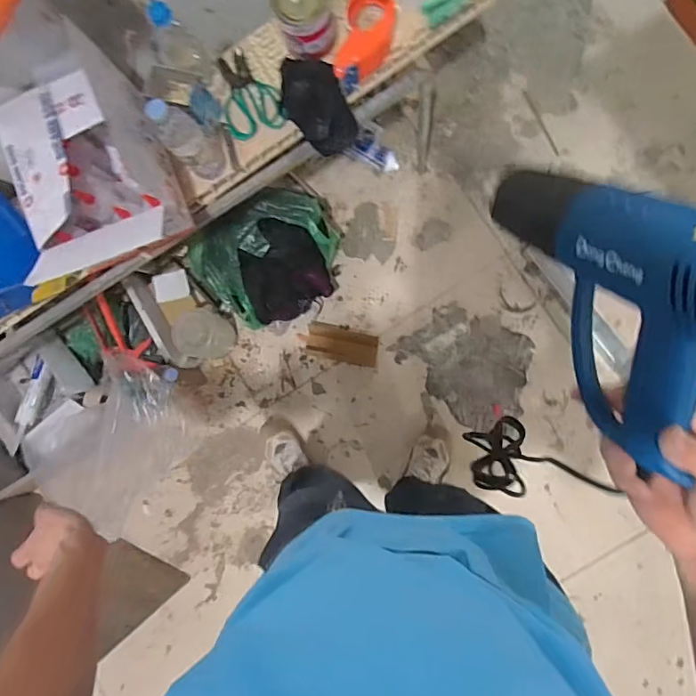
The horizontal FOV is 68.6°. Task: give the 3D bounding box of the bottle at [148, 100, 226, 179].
[{"bbox_3d":[-0.268,-0.353,0.865,0.065,0.207,0.060,-1,86,7],"label":"bottle"}]

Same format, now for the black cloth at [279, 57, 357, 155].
[{"bbox_3d":[-0.051,-0.431,0.927,0.100,0.190,0.033,-34,52,5],"label":"black cloth"}]

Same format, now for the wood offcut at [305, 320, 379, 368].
[{"bbox_3d":[-0.014,-0.010,1.423,0.198,0.016,0.093,11,87,8],"label":"wood offcut"}]

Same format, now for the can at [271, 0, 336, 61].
[{"bbox_3d":[-0.074,-0.572,0.890,0.093,0.117,0.088,-1,86,7],"label":"can"}]

